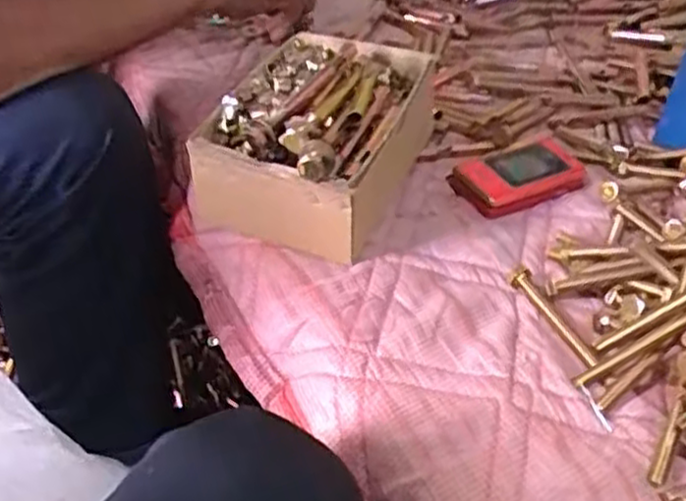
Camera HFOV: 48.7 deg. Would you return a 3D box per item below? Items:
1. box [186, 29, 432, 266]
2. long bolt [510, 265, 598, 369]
[{"bbox_3d":[-0.016,-0.094,0.591,0.133,0.082,0.193,19,43,16],"label":"box"},{"bbox_3d":[0.140,0.044,0.510,0.018,0.011,0.093,-12,45,-17],"label":"long bolt"}]

